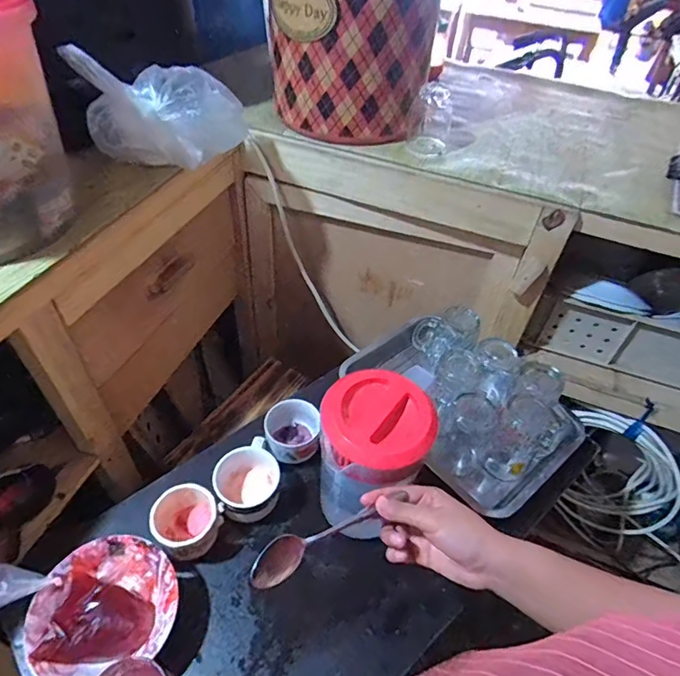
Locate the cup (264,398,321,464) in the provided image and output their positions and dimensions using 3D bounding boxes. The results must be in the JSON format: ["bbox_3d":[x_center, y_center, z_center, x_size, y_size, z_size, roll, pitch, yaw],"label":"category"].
[{"bbox_3d":[-0.070,0.143,0.718,0.078,0.062,0.085,2,48,-3],"label":"cup"}]

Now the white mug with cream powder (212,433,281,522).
[{"bbox_3d":[-0.128,0.194,0.660,0.086,0.062,0.106,-2,49,-6],"label":"white mug with cream powder"}]

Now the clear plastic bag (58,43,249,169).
[{"bbox_3d":[-0.240,-0.314,0.670,0.220,0.116,0.110,-10,50,-13],"label":"clear plastic bag"}]

